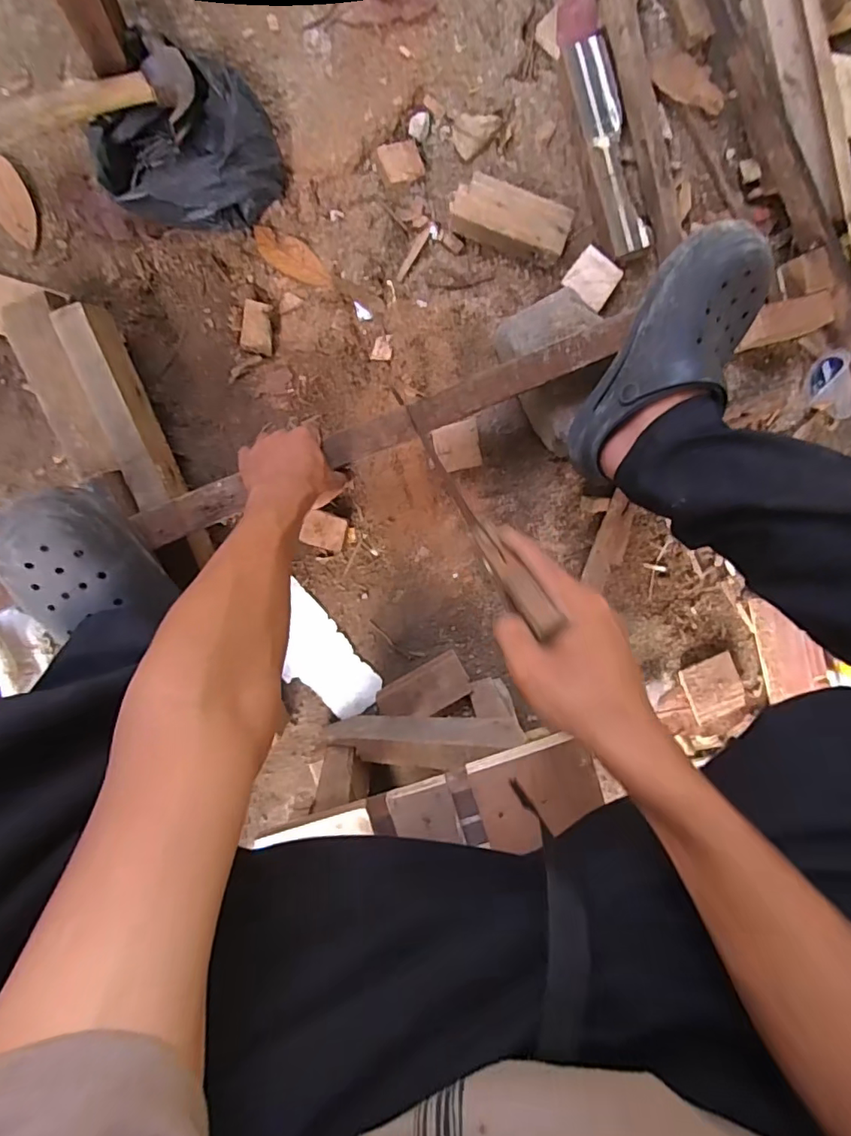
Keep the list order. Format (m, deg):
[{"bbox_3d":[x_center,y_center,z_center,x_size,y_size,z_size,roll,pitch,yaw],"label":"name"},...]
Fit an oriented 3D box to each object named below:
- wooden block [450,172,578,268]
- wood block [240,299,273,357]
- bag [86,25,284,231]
[{"bbox_3d":[0.103,-0.426,0.659,0.143,0.042,0.059,17,92,-8],"label":"wooden block"},{"bbox_3d":[-0.205,-0.293,0.654,0.036,0.015,0.063,2,94,-8],"label":"wood block"},{"bbox_3d":[-0.260,-0.468,0.594,0.186,0.067,0.179,23,92,-9],"label":"bag"}]

